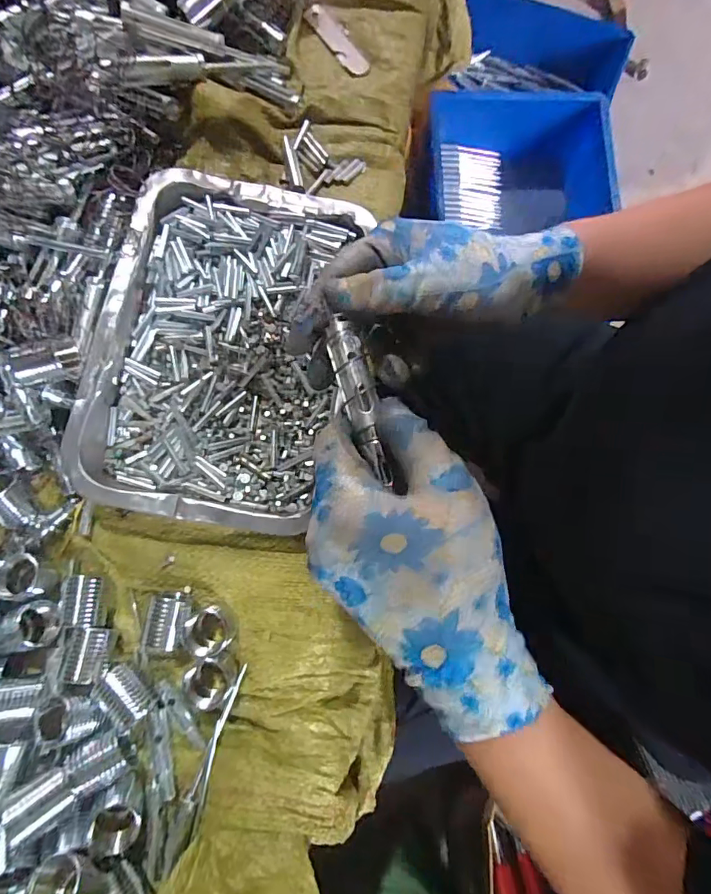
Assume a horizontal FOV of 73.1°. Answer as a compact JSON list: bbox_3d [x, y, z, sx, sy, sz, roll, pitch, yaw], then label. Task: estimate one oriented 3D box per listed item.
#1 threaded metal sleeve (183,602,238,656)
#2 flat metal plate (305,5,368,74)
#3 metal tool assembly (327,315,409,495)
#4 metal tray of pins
[{"bbox_3d":[-0.095,0.119,0.314,0.030,0.024,0.029,0,79,-1],"label":"threaded metal sleeve"},{"bbox_3d":[-0.017,-0.359,0.420,0.017,0.004,0.084,-33,81,-7],"label":"flat metal plate"},{"bbox_3d":[0.003,-0.022,0.243,0.016,0.013,0.089,-15,80,-4],"label":"metal tool assembly"},{"bbox_3d":[-0.096,-0.076,0.350,0.163,0.032,0.252,11,79,1],"label":"metal tray of pins"}]

